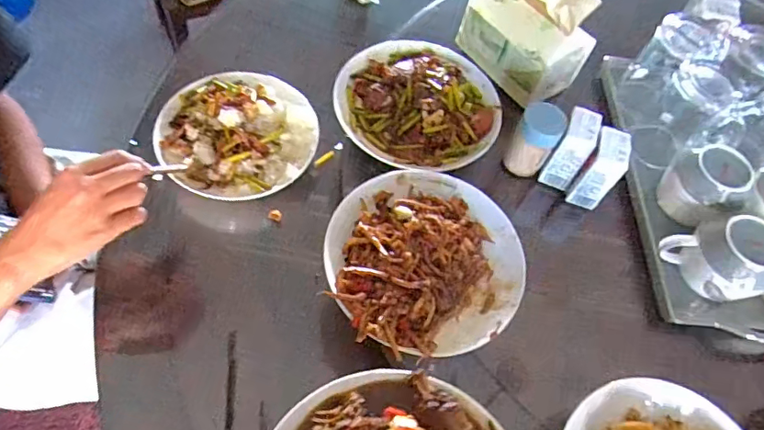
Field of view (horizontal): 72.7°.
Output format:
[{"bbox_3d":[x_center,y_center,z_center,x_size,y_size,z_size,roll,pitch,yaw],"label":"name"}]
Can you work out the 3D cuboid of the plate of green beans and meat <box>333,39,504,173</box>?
[{"bbox_3d":[0.049,-0.142,0.637,0.191,0.048,0.188,0,54,0],"label":"plate of green beans and meat"}]

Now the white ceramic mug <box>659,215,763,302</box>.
[{"bbox_3d":[0.358,0.044,0.549,0.091,0.068,0.078,-4,55,-3],"label":"white ceramic mug"}]

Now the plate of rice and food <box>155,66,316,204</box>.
[{"bbox_3d":[-0.181,-0.108,0.661,0.191,0.053,0.179,0,54,0],"label":"plate of rice and food"}]

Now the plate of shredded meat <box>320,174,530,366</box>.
[{"bbox_3d":[0.045,0.043,0.528,0.192,0.062,0.195,0,54,0],"label":"plate of shredded meat"}]

